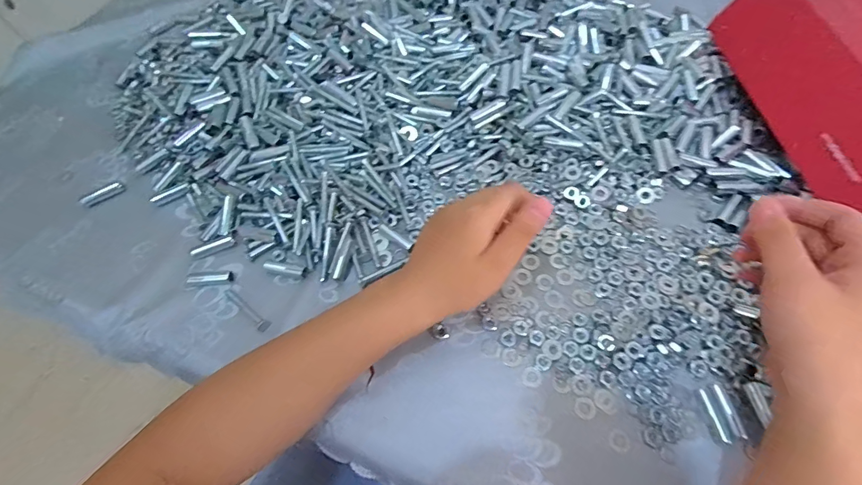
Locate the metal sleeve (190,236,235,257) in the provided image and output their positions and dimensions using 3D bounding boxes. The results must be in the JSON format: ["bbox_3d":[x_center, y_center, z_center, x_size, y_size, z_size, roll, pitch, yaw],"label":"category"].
[{"bbox_3d":[-0.211,0.004,0.390,0.040,0.004,0.010,-22,65,-8],"label":"metal sleeve"}]

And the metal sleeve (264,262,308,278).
[{"bbox_3d":[-0.136,0.024,0.376,0.043,0.006,0.009,11,65,8],"label":"metal sleeve"}]

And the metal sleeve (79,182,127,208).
[{"bbox_3d":[-0.347,-0.051,0.427,0.040,0.010,0.014,-40,69,-16],"label":"metal sleeve"}]

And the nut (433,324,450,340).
[{"bbox_3d":[0.009,0.077,0.345,0.014,0.004,0.012,20,67,12],"label":"nut"}]

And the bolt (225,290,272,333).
[{"bbox_3d":[-0.163,0.058,0.358,0.055,0.012,0.010,39,71,19],"label":"bolt"}]

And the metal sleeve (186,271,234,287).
[{"bbox_3d":[-0.206,0.033,0.377,0.042,0.009,0.014,-7,64,-1],"label":"metal sleeve"}]

